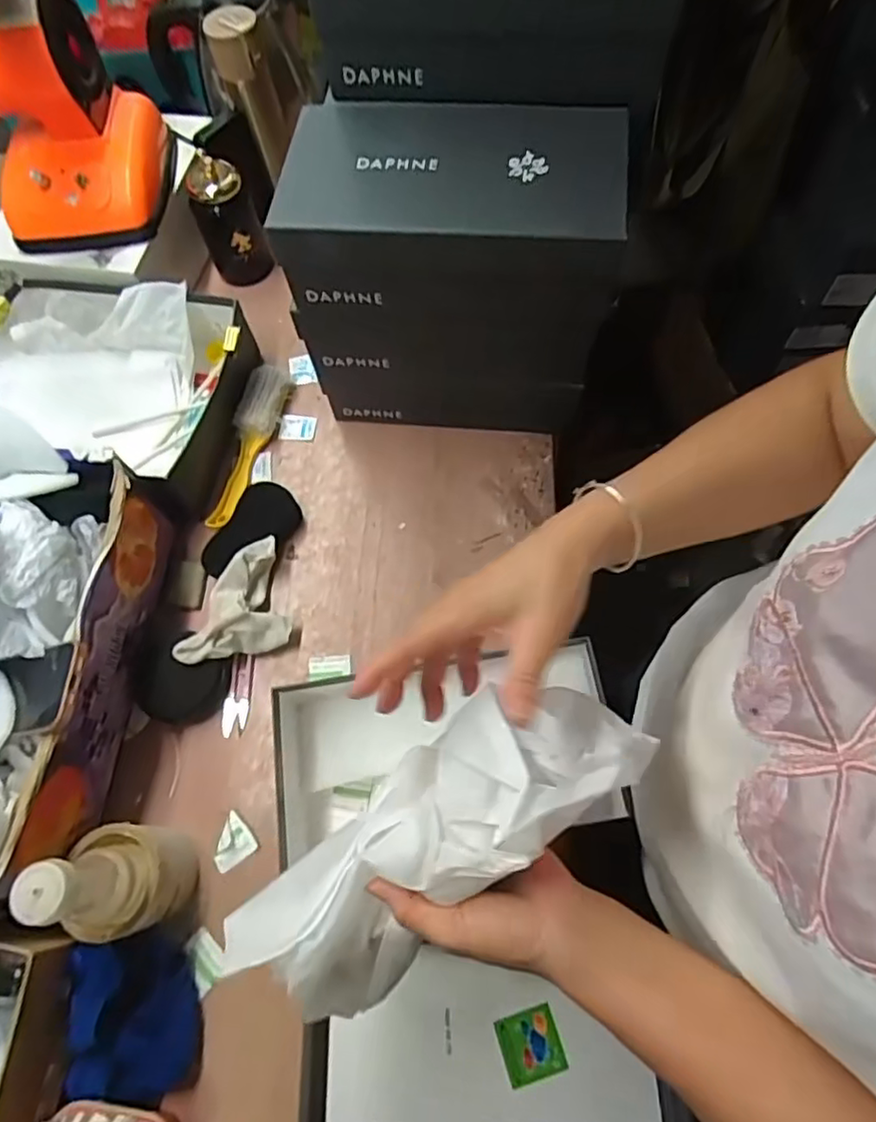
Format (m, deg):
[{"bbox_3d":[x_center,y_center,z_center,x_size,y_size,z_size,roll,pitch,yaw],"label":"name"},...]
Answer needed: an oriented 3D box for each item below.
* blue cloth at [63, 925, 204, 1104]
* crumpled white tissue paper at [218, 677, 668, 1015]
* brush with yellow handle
[{"bbox_3d":[-0.256,0.383,0.534,0.086,0.063,0.123,-12,67,-2],"label":"blue cloth"},{"bbox_3d":[-0.004,0.169,0.382,0.274,0.080,0.100,-42,68,16],"label":"crumpled white tissue paper"},{"bbox_3d":[-0.238,-0.142,0.764,0.057,0.031,0.214,12,68,8],"label":"brush with yellow handle"}]

